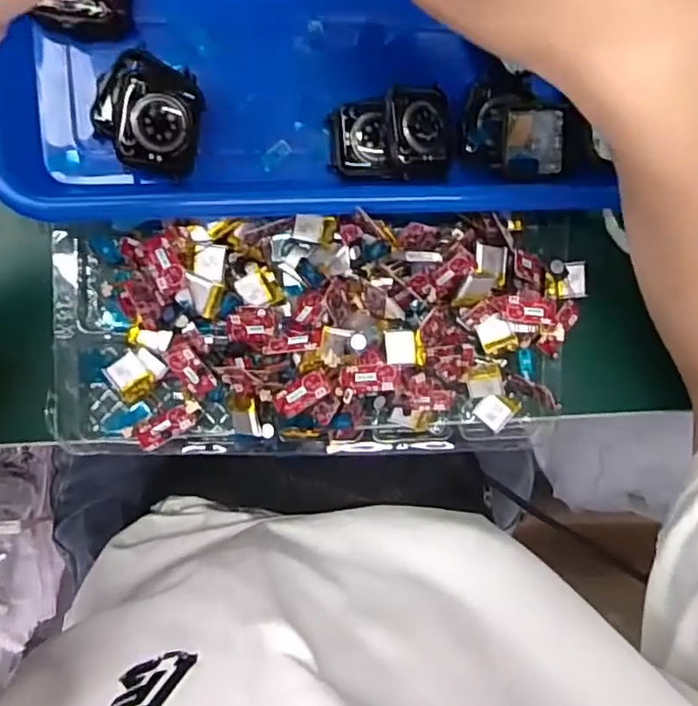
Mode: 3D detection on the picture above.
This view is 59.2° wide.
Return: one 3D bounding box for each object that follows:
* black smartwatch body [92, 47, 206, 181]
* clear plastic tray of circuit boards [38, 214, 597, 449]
[{"bbox_3d":[-0.091,-0.109,0.281,0.047,0.016,0.051,14,91,-9],"label":"black smartwatch body"},{"bbox_3d":[-0.011,-0.006,0.308,0.259,0.040,0.121,-3,94,-8],"label":"clear plastic tray of circuit boards"}]

